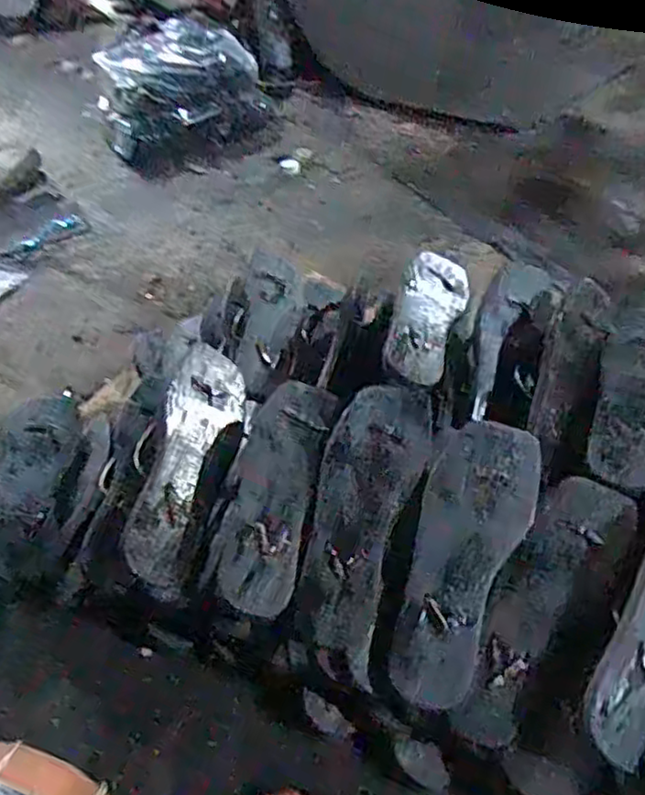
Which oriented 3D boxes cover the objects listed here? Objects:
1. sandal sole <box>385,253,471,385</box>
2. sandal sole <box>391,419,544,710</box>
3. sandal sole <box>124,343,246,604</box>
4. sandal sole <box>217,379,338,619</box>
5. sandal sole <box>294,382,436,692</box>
[{"bbox_3d":[0.125,-0.101,0.786,0.077,0.018,0.231,25,47,-3],"label":"sandal sole"},{"bbox_3d":[0.129,0.139,0.619,0.092,0.031,0.265,14,66,21],"label":"sandal sole"},{"bbox_3d":[-0.135,0.058,0.680,0.077,0.015,0.273,33,48,-22],"label":"sandal sole"},{"bbox_3d":[-0.044,0.085,0.661,0.073,0.034,0.239,5,57,12],"label":"sandal sole"},{"bbox_3d":[0.038,0.111,0.649,0.097,0.032,0.286,9,64,16],"label":"sandal sole"}]

